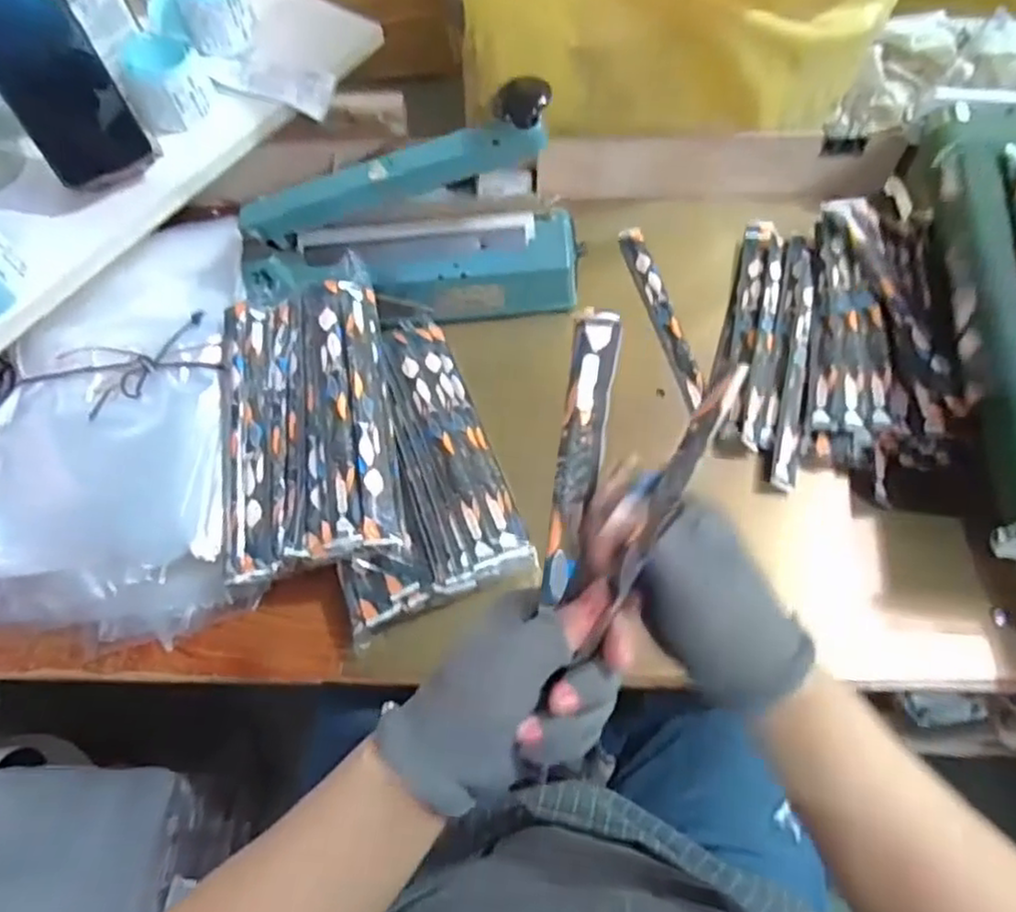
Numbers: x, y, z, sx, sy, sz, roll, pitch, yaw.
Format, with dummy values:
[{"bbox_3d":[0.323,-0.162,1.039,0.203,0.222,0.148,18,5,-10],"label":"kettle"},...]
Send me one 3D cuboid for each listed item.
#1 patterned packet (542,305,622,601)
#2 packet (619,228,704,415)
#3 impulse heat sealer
[{"bbox_3d":[0.032,0.002,0.312,0.019,0.005,0.131,10,95,7],"label":"patterned packet"},{"bbox_3d":[0.147,-0.137,0.657,0.023,0.010,0.209,-12,64,-4],"label":"packet"},{"bbox_3d":[-0.088,-0.198,0.594,0.298,0.183,0.079,-7,64,-2],"label":"impulse heat sealer"}]

